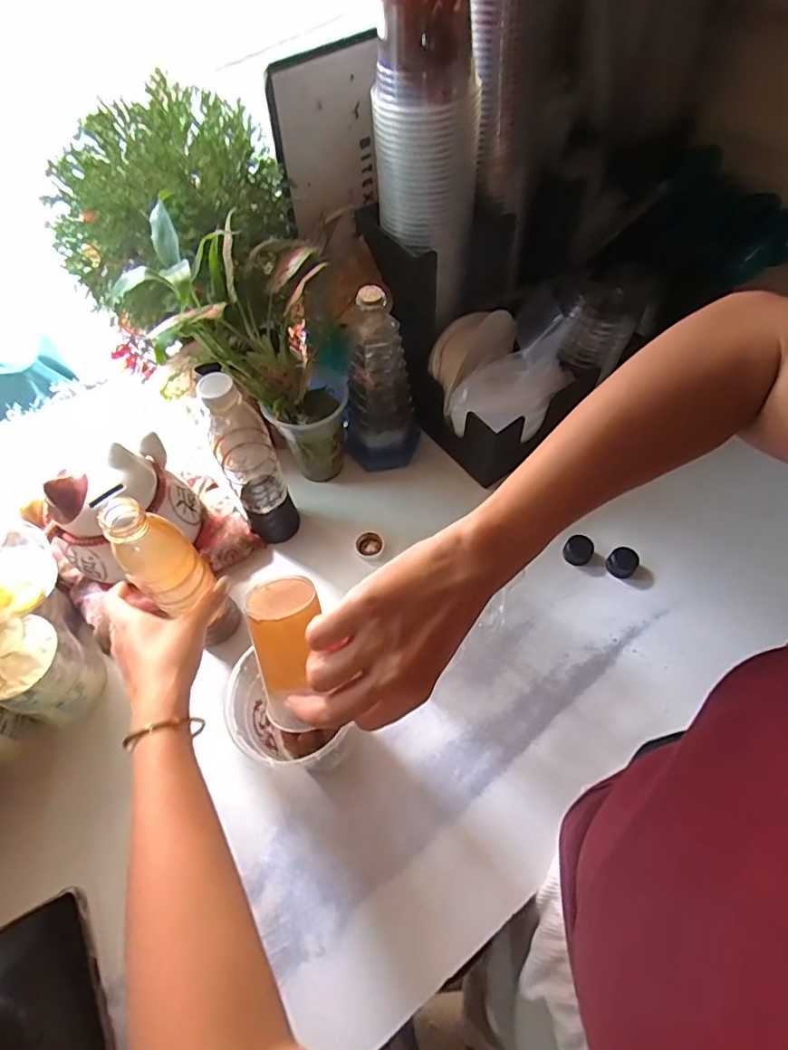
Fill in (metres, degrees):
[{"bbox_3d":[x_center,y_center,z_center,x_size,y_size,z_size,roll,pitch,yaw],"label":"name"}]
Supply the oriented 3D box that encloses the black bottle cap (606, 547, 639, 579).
[{"bbox_3d":[0.249,0.040,0.573,0.030,0.018,0.034,37,67,21],"label":"black bottle cap"}]

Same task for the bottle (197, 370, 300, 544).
[{"bbox_3d":[-0.145,-0.064,0.526,0.056,0.213,0.065,-22,61,-11],"label":"bottle"}]

